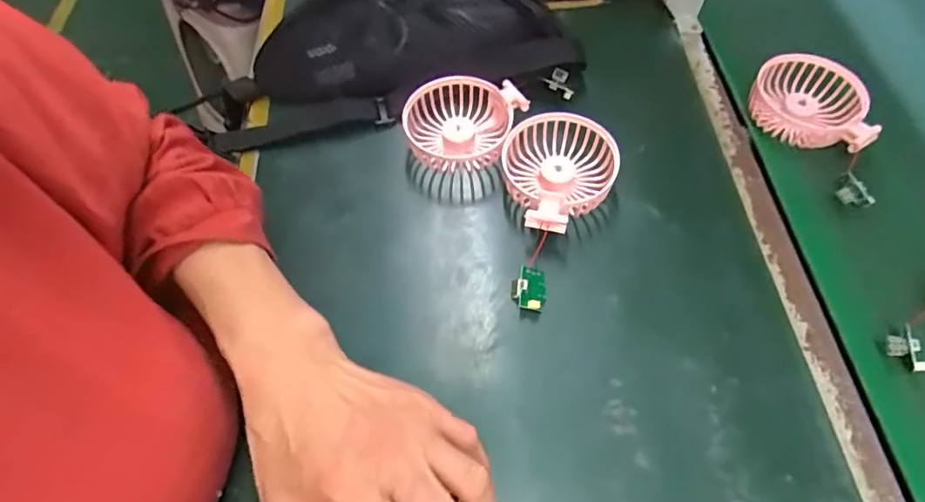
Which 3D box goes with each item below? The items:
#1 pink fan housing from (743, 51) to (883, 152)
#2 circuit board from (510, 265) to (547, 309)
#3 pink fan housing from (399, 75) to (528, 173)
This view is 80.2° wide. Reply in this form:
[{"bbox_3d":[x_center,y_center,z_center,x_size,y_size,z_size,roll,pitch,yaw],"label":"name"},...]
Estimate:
[{"bbox_3d":[0.303,-0.128,0.475,0.098,0.035,0.071,29,64,17],"label":"pink fan housing"},{"bbox_3d":[0.048,0.028,0.396,0.025,0.016,0.030,10,60,7],"label":"circuit board"},{"bbox_3d":[0.000,-0.104,0.469,0.100,0.041,0.079,7,59,6],"label":"pink fan housing"}]

